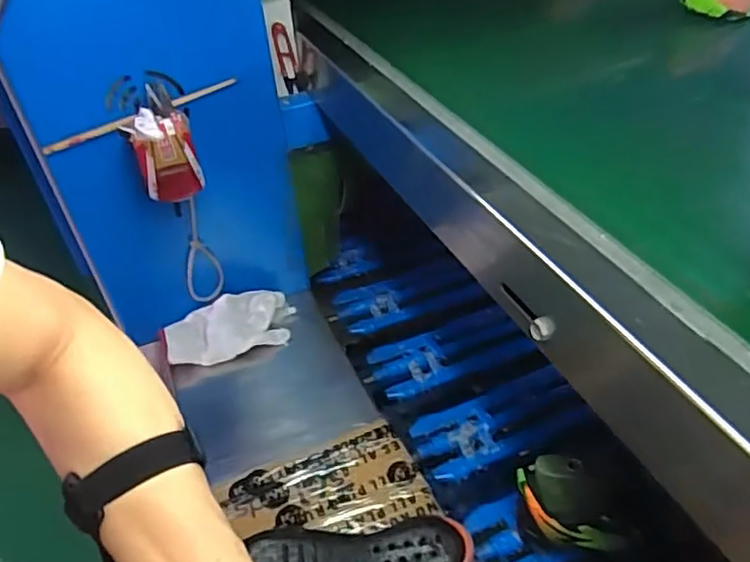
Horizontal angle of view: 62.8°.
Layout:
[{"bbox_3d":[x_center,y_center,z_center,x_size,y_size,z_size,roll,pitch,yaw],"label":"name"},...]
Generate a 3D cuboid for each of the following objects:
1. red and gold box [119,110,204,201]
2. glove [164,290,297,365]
[{"bbox_3d":[-0.242,-0.145,0.708,0.068,0.093,0.055,-16,45,-16],"label":"red and gold box"},{"bbox_3d":[-0.205,0.077,0.893,0.184,0.067,0.086,-18,45,-18],"label":"glove"}]

